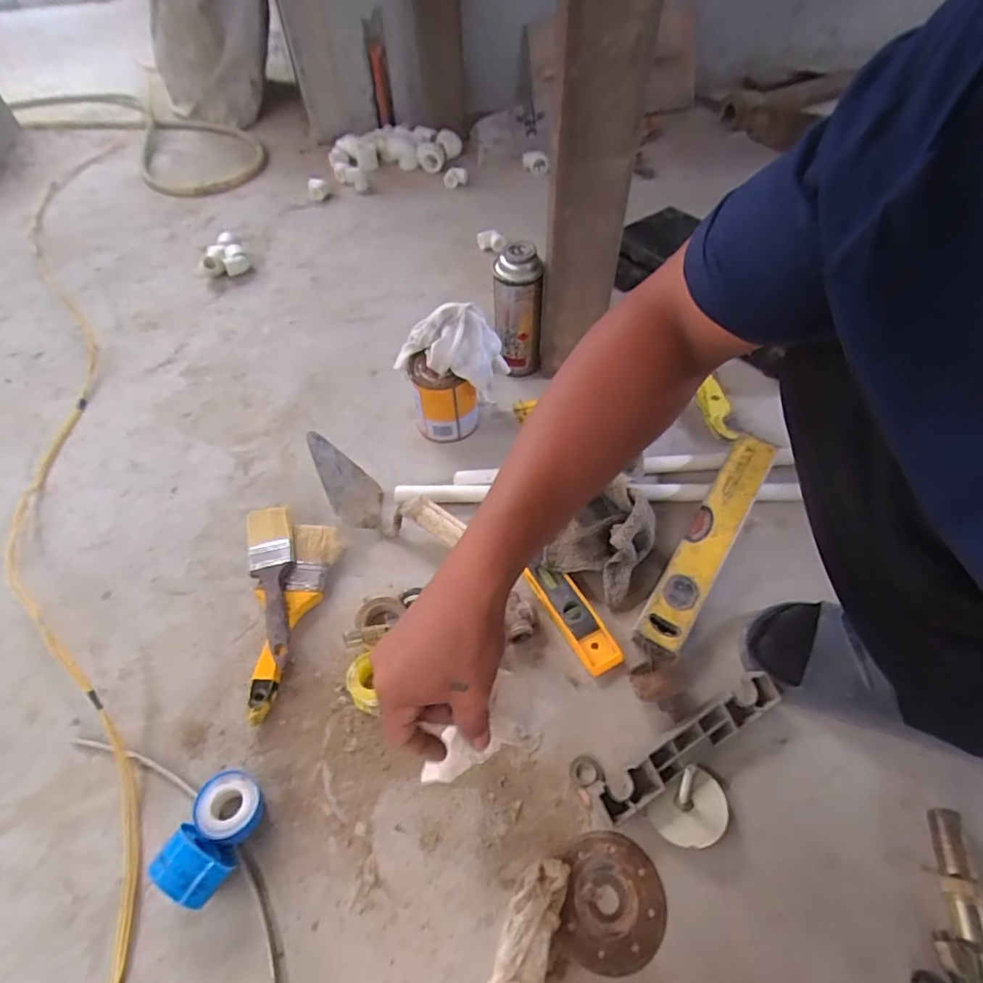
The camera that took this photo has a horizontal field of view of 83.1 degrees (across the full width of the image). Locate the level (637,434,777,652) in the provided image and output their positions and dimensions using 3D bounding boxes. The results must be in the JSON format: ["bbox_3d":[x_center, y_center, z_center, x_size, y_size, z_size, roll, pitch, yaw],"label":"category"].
[{"bbox_3d":[0.243,0.048,0.614,0.050,0.030,0.281,26,59,20],"label":"level"}]

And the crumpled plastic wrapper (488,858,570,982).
[{"bbox_3d":[0.031,0.337,0.429,0.037,0.015,0.095,17,57,14],"label":"crumpled plastic wrapper"}]

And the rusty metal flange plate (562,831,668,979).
[{"bbox_3d":[0.098,0.325,0.441,0.077,0.007,0.088,4,54,6],"label":"rusty metal flange plate"}]

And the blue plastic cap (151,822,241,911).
[{"bbox_3d":[-0.234,0.301,0.444,0.052,0.056,0.041,21,58,17],"label":"blue plastic cap"}]

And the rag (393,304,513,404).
[{"bbox_3d":[-0.058,-0.176,0.676,0.139,0.089,0.062,11,55,10],"label":"rag"}]

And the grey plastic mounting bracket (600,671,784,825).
[{"bbox_3d":[0.179,0.221,0.489,0.194,0.029,0.032,-29,58,-17],"label":"grey plastic mounting bracket"}]

